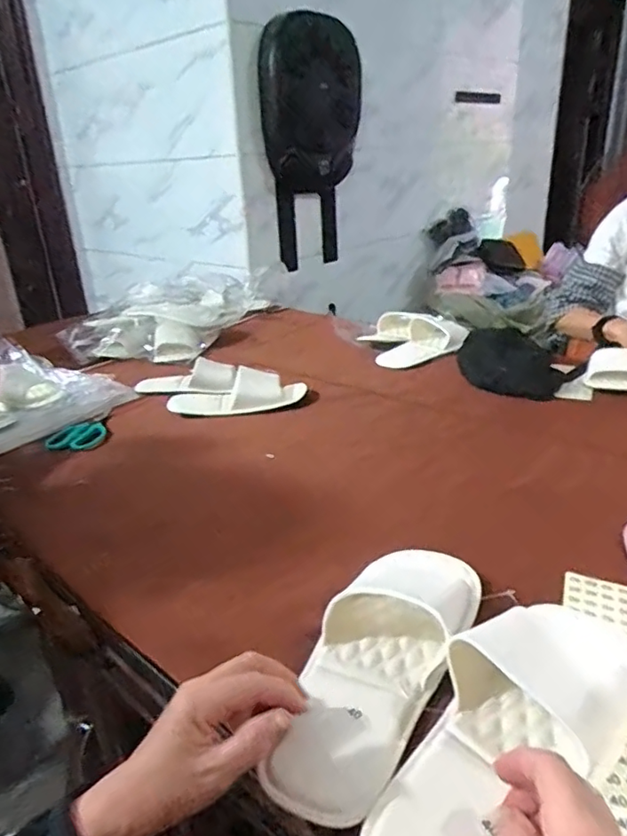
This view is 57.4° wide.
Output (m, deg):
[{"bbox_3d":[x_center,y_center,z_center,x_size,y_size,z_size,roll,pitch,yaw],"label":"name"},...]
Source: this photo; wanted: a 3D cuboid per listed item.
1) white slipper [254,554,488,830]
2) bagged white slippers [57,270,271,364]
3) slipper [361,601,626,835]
[{"bbox_3d":[0.053,0.176,0.457,0.107,0.066,0.269,12,32,27],"label":"white slipper"},{"bbox_3d":[-0.346,-0.267,1.455,0.299,0.101,0.516,4,25,17],"label":"bagged white slippers"},{"bbox_3d":[0.139,0.210,0.393,0.269,0.052,0.110,-30,36,-35],"label":"slipper"}]

